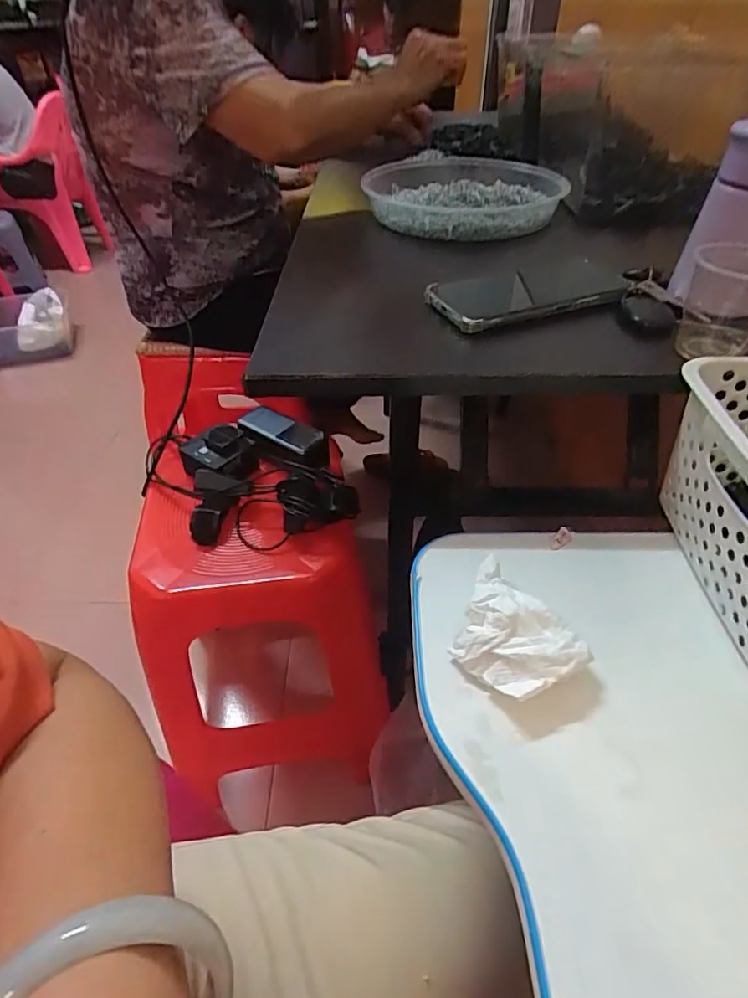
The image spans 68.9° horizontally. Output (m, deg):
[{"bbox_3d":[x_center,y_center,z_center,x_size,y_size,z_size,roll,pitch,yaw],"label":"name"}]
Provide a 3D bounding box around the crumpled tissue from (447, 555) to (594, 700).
[{"bbox_3d":[0.078,0.079,0.326,0.063,0.033,0.085,-27,48,-25],"label":"crumpled tissue"}]

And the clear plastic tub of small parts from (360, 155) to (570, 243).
[{"bbox_3d":[0.093,-0.365,0.653,0.254,0.045,0.220,30,52,30],"label":"clear plastic tub of small parts"}]

